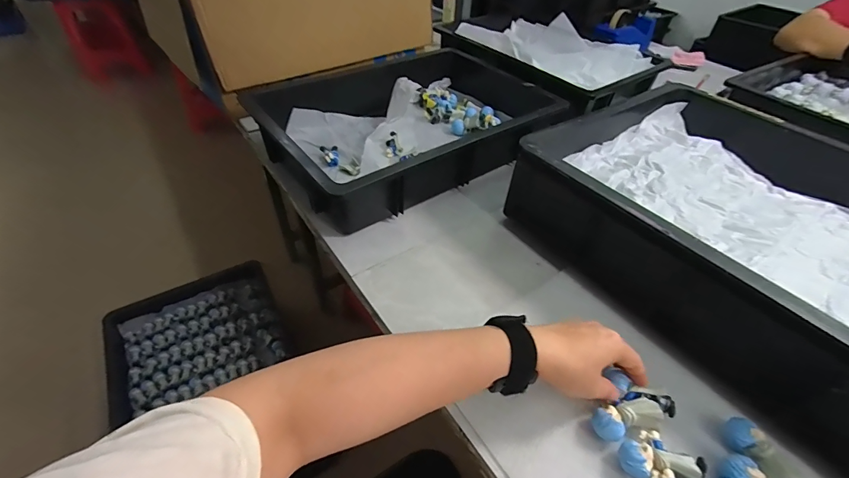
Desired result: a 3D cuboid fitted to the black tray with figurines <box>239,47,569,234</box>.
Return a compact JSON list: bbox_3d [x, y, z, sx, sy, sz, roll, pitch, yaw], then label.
[{"bbox_3d":[-0.031,-0.201,0.659,0.444,0.091,0.327,-29,52,-28],"label":"black tray with figurines"}]

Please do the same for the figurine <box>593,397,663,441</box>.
[{"bbox_3d":[0.178,0.162,0.343,0.057,0.033,0.024,-9,45,-12],"label":"figurine"}]

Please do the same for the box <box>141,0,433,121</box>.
[{"bbox_3d":[-0.283,-0.504,0.806,0.485,0.191,0.360,-29,53,-29],"label":"box"}]

